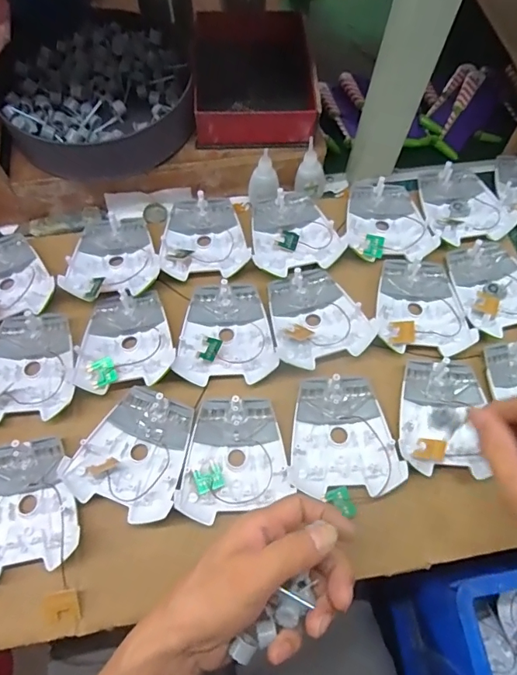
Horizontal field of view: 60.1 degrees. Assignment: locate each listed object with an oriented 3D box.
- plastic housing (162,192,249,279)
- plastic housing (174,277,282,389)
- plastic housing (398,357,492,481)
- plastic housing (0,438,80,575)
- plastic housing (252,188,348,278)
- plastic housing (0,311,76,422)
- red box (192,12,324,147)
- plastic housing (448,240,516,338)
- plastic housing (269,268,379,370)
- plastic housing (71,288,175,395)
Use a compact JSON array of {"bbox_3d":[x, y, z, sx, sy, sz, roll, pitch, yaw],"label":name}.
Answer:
[{"bbox_3d":[-0.062,-0.118,0.508,0.093,0.019,0.112,-4,67,-4],"label":"plastic housing"},{"bbox_3d":[-0.030,-0.006,0.456,0.095,0.018,0.110,7,67,1],"label":"plastic housing"},{"bbox_3d":[0.175,0.073,0.422,0.080,0.015,0.108,15,67,4],"label":"plastic housing"},{"bbox_3d":[-0.204,0.145,0.386,0.090,0.014,0.106,-11,68,-6],"label":"plastic housing"},{"bbox_3d":[0.037,-0.122,0.507,0.095,0.020,0.105,-12,68,-7],"label":"plastic housing"},{"bbox_3d":[-0.226,0.026,0.439,0.093,0.018,0.107,-4,67,-3],"label":"plastic housing"},{"bbox_3d":[-0.006,-0.319,0.535,0.138,0.058,0.218,0,64,-2],"label":"red box"},{"bbox_3d":[0.258,-0.058,0.480,0.096,0.021,0.107,-13,68,-7],"label":"plastic housing"},{"bbox_3d":[0.057,-0.024,0.458,0.094,0.021,0.104,-17,69,-9],"label":"plastic housing"},{"bbox_3d":[-0.134,0.000,0.448,0.091,0.023,0.106,-7,68,-5],"label":"plastic housing"}]

